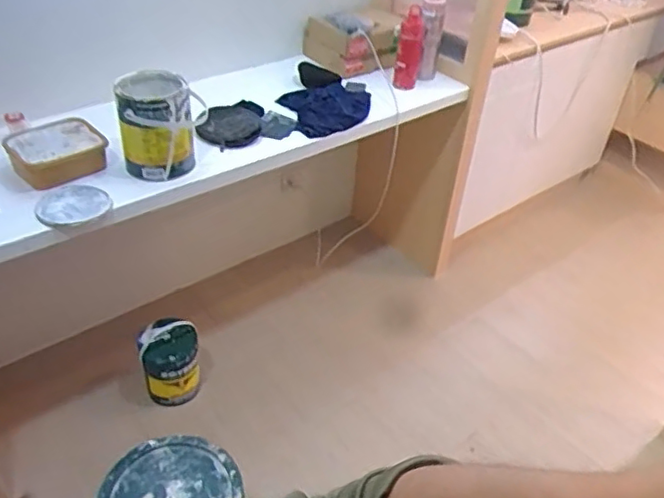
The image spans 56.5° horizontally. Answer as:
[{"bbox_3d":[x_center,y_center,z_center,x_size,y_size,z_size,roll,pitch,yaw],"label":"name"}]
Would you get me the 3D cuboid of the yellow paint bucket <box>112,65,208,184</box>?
[{"bbox_3d":[-0.403,-0.296,1.466,0.185,0.204,0.201,3,38,-2],"label":"yellow paint bucket"}]

